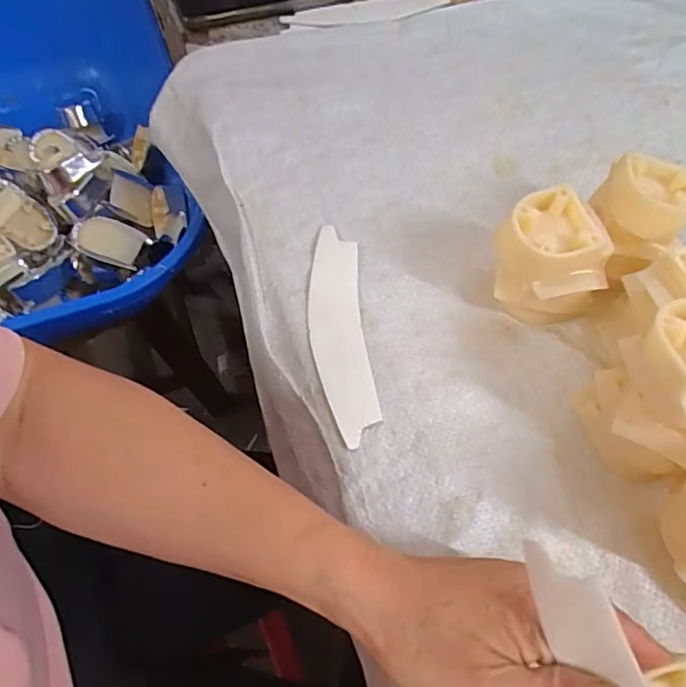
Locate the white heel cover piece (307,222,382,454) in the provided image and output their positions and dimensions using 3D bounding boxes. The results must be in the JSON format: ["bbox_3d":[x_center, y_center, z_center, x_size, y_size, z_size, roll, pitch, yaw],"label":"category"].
[{"bbox_3d":[-0.003,-0.009,0.359,0.036,0.005,0.151,-4,65,-6],"label":"white heel cover piece"}]

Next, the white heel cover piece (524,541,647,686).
[{"bbox_3d":[0.106,0.133,0.212,0.015,0.033,0.133,-35,98,-49],"label":"white heel cover piece"}]

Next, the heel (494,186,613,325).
[{"bbox_3d":[0.124,-0.045,0.342,0.051,0.078,0.063,-39,70,-19],"label":"heel"}]

